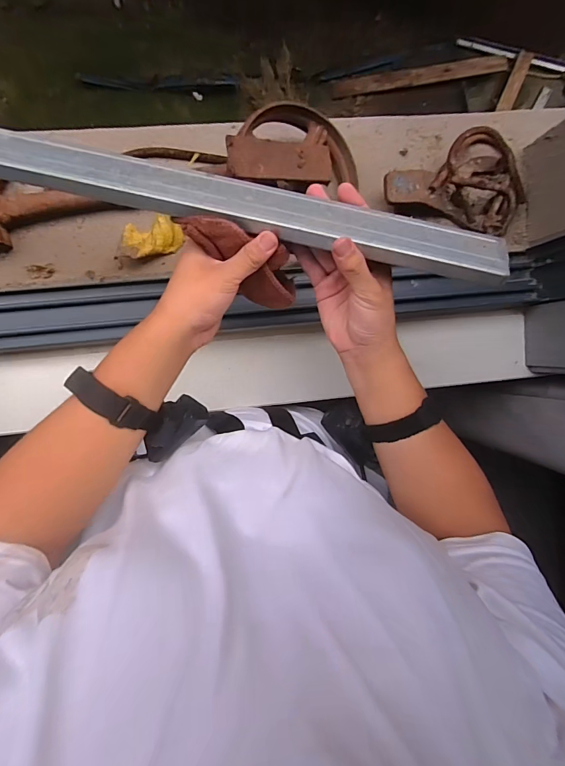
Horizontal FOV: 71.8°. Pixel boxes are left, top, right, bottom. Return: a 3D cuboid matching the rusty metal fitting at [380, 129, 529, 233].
[{"bbox_3d":[0.251,-0.261,0.559,0.191,0.047,0.149,-30,97,-2],"label":"rusty metal fitting"}]

